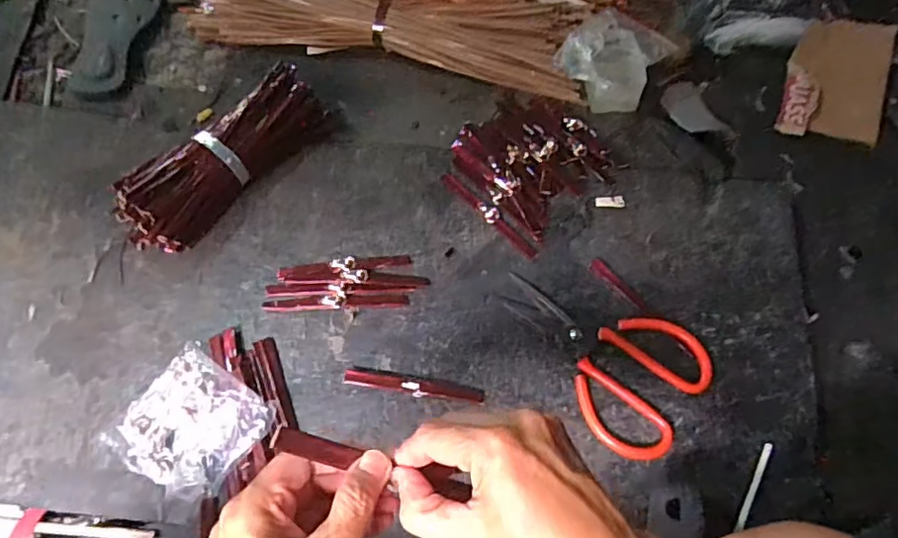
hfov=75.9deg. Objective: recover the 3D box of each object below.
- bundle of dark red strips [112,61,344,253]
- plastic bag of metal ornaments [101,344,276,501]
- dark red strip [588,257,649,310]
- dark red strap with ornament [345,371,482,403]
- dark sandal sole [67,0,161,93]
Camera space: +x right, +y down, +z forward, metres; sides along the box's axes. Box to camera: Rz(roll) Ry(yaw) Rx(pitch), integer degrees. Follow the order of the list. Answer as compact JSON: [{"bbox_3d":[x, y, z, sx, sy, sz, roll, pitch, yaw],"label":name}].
[{"bbox_3d":[-0.246,-0.122,0.643,0.076,0.077,0.256,40,70,19],"label":"bundle of dark red strips"},{"bbox_3d":[-0.242,0.145,0.537,0.131,0.036,0.116,34,66,10],"label":"plastic bag of metal ornaments"},{"bbox_3d":[0.179,0.015,0.608,0.017,0.004,0.074,-37,74,-20],"label":"dark red strip"},{"bbox_3d":[-0.035,0.116,0.570,0.138,0.004,0.016,10,64,-1],"label":"dark red strap with ornament"},{"bbox_3d":[-0.462,-0.337,0.802,0.092,0.015,0.245,0,65,-6],"label":"dark sandal sole"}]

